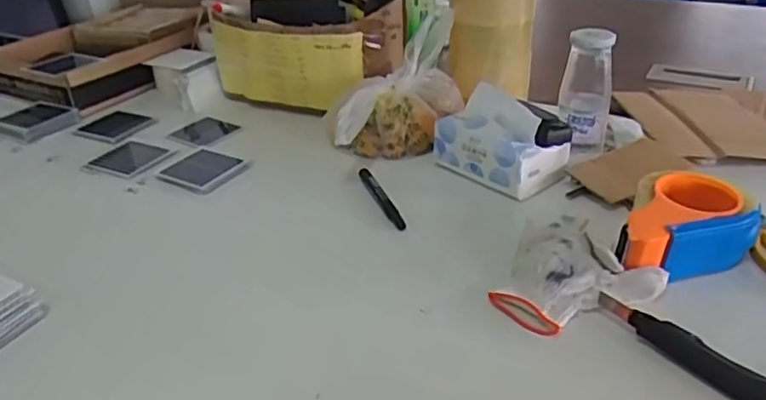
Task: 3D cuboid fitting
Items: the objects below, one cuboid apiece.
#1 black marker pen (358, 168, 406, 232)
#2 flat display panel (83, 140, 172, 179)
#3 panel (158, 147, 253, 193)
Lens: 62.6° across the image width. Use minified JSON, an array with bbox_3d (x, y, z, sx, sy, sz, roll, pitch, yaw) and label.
[{"bbox_3d":[-0.003,-0.005,0.734,0.016,0.013,0.135,-12,32,-17],"label":"black marker pen"},{"bbox_3d":[-0.334,-0.055,0.833,0.087,0.007,0.080,12,33,22],"label":"flat display panel"},{"bbox_3d":[-0.228,-0.039,0.803,0.091,0.007,0.091,14,34,23],"label":"panel"}]

